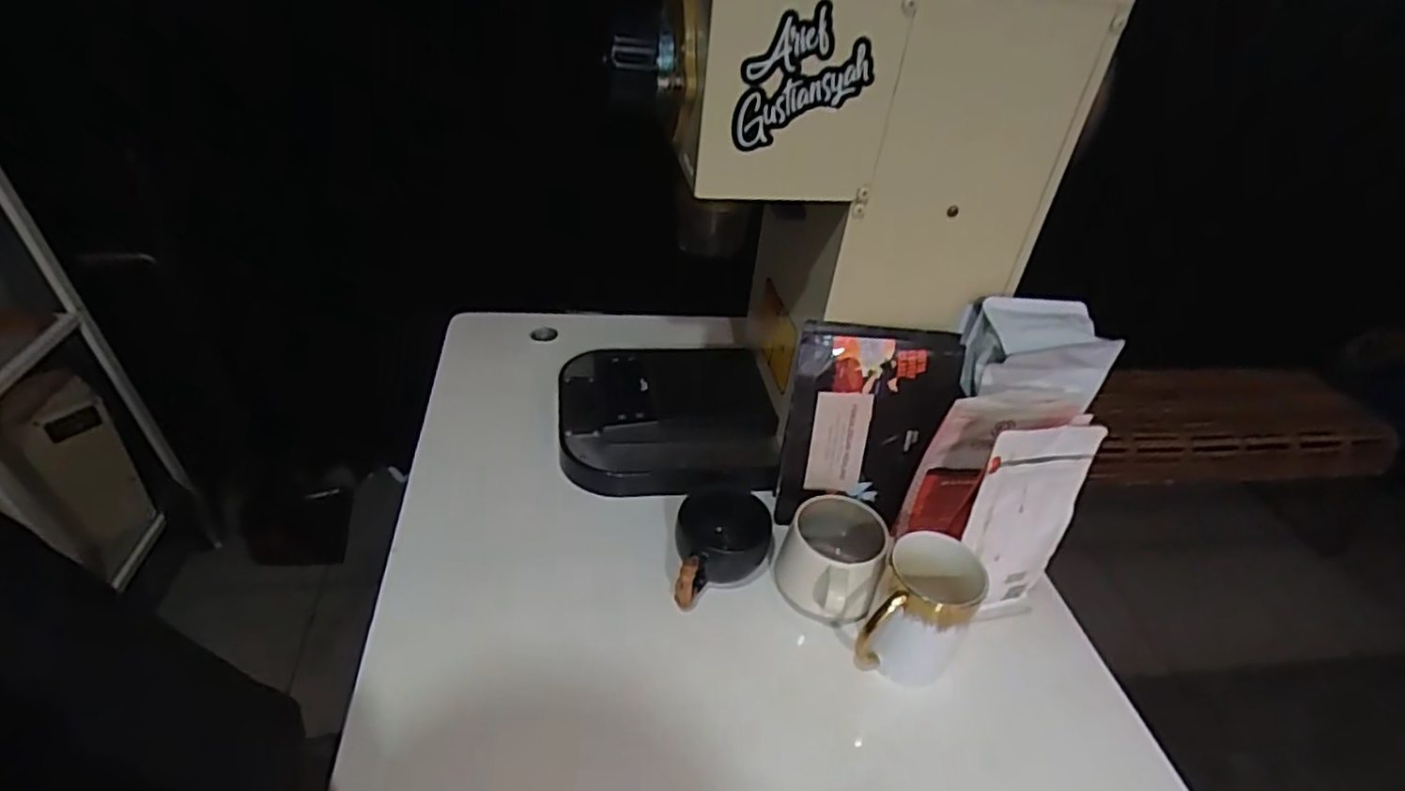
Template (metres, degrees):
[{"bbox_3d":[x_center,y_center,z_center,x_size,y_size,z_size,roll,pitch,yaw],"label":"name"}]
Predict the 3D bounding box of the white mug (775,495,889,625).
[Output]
[{"bbox_3d":[0.106,0.141,0.598,0.081,0.070,0.098,14,37,8],"label":"white mug"}]

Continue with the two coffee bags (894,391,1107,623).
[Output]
[{"bbox_3d":[0.246,0.090,0.593,0.113,0.184,0.084,2,37,-9],"label":"two coffee bags"}]

